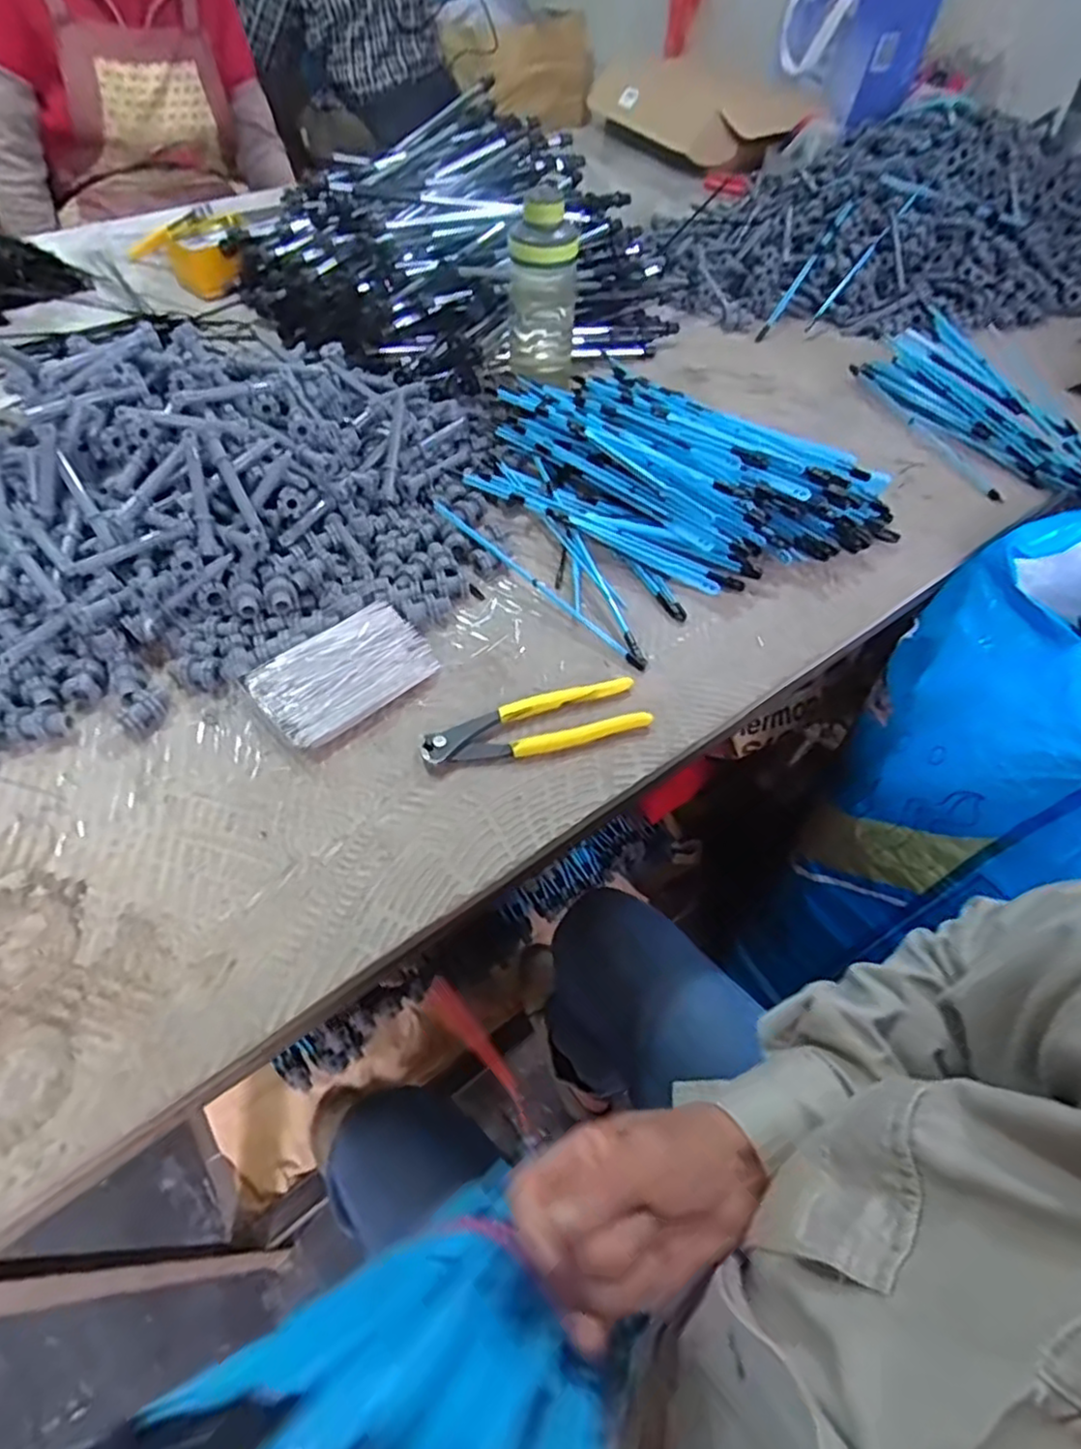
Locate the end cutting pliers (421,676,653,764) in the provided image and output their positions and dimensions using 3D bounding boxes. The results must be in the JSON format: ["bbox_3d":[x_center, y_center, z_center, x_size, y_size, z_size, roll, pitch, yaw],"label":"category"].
[{"bbox_3d":[-0.004,0.000,0.503,0.165,0.011,0.046,-14,56,-12],"label":"end cutting pliers"}]

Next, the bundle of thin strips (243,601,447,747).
[{"bbox_3d":[-0.149,-0.040,0.521,0.126,0.015,0.084,-34,62,-24],"label":"bundle of thin strips"}]

